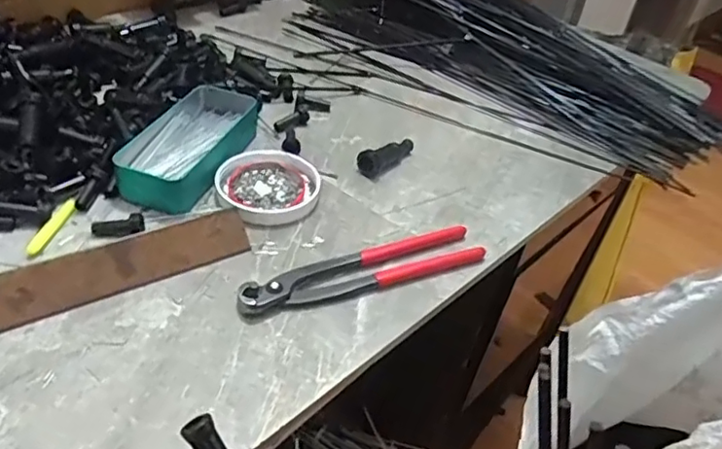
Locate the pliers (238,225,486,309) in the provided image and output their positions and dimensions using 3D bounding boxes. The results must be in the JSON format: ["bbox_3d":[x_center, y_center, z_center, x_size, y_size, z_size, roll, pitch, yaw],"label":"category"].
[{"bbox_3d":[0.005,0.033,0.457,0.194,0.014,0.039,-13,44,-23],"label":"pliers"}]

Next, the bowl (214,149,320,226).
[{"bbox_3d":[-0.082,-0.036,0.532,0.087,0.016,0.088,4,39,-4],"label":"bowl"}]

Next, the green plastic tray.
[{"bbox_3d":[-0.150,-0.075,0.541,0.071,0.034,0.158,13,40,7],"label":"green plastic tray"}]

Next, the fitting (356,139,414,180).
[{"bbox_3d":[0.023,-0.068,0.576,0.025,0.021,0.064,30,44,25],"label":"fitting"}]

